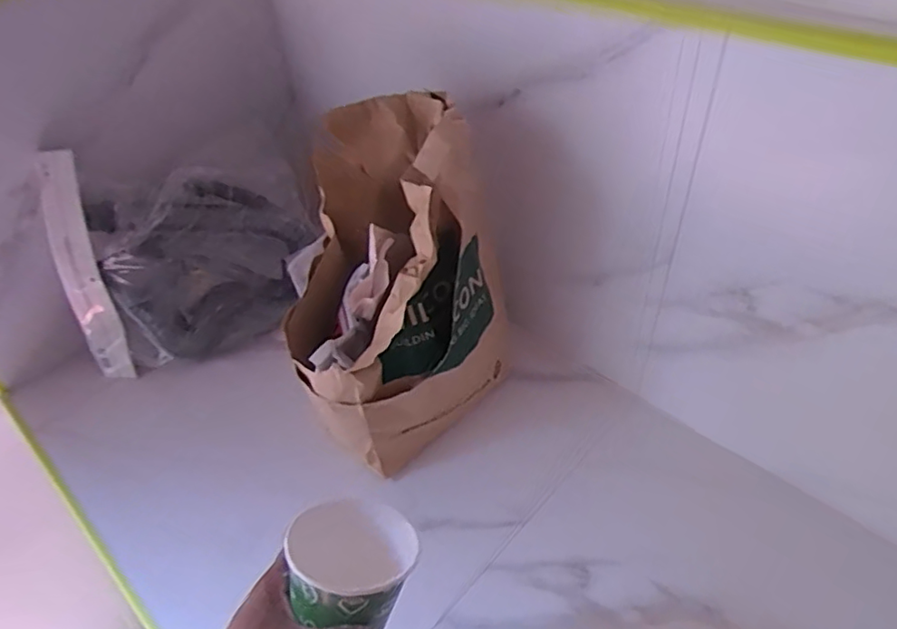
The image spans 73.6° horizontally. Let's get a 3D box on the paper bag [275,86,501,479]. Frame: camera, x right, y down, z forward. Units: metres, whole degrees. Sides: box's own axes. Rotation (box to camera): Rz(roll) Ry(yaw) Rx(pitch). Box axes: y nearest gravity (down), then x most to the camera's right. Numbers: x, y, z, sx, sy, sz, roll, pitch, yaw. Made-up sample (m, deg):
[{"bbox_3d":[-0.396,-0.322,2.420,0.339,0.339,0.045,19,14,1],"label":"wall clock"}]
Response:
[{"bbox_3d":[-0.055,-0.032,0.728,0.214,0.348,0.300,11,47,17],"label":"paper bag"}]

